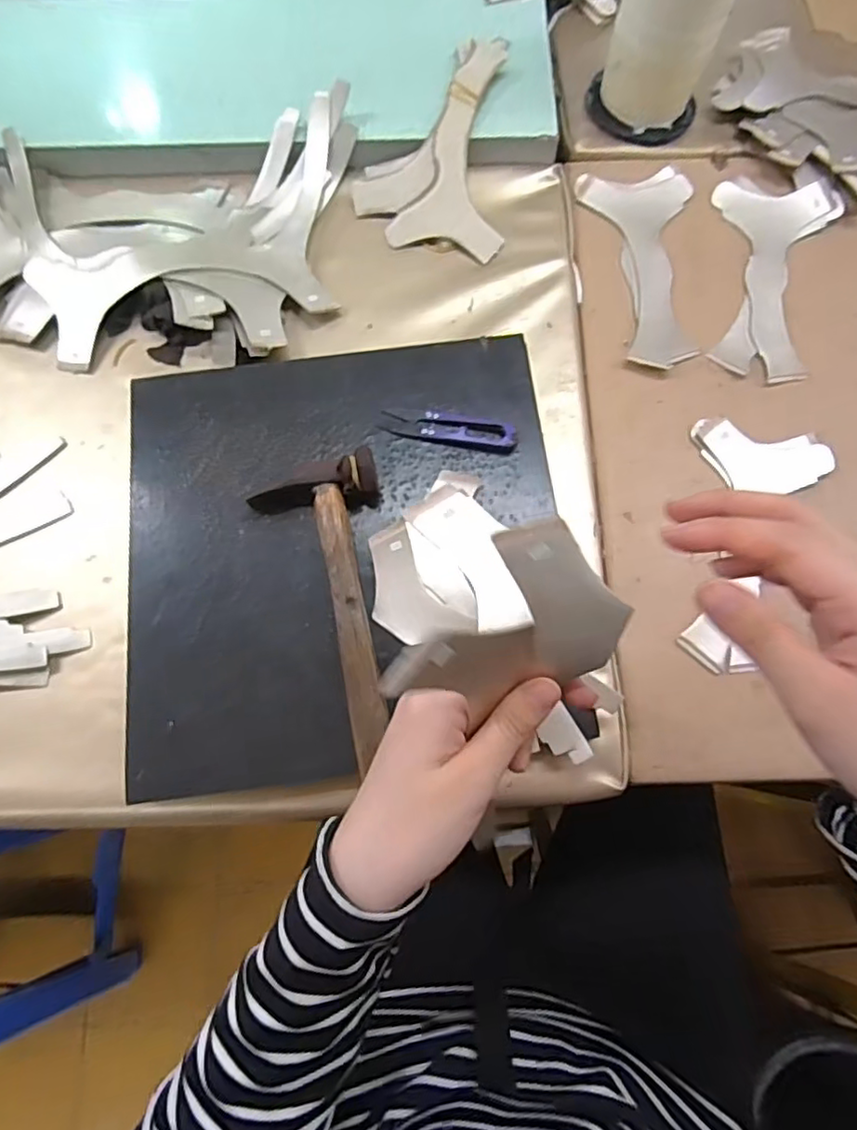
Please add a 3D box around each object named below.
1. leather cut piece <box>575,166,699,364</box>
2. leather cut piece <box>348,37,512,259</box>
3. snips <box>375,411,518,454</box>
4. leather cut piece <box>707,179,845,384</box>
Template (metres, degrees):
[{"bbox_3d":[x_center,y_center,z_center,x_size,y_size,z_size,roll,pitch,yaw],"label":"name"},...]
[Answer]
[{"bbox_3d":[0.189,-0.250,0.526,0.092,0.006,0.185,-8,76,-2],"label":"leather cut piece"},{"bbox_3d":[0.002,-0.350,0.528,0.120,0.038,0.182,1,76,0],"label":"leather cut piece"},{"bbox_3d":[0.016,-0.099,0.452,0.095,0.009,0.024,10,76,2],"label":"snips"},{"bbox_3d":[0.281,-0.239,0.518,0.094,0.010,0.186,13,76,3],"label":"leather cut piece"}]

